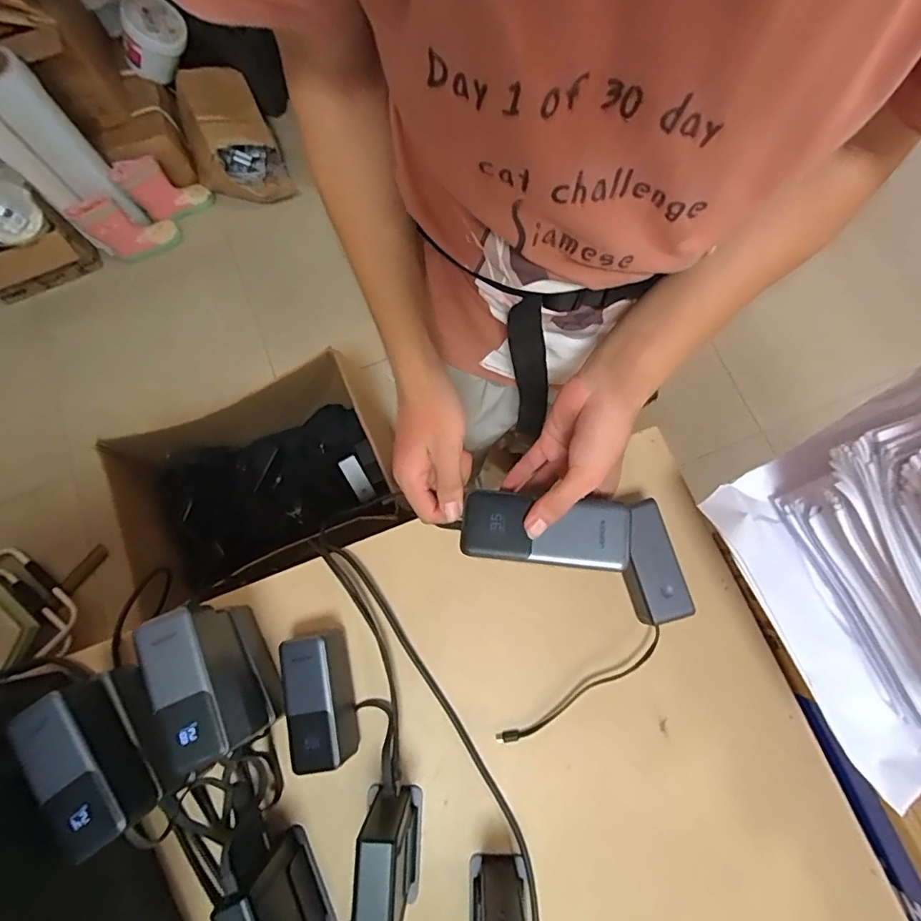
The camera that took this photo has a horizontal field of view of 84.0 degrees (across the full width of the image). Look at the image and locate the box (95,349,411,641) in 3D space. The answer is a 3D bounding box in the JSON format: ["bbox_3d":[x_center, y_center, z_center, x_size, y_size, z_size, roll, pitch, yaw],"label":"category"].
[{"bbox_3d":[-0.442,0.074,1.207,0.547,0.347,0.388,-21,77,-4],"label":"box"}]

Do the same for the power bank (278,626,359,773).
[{"bbox_3d":[-0.150,0.252,0.544,0.056,0.059,0.128,-12,76,-2],"label":"power bank"}]

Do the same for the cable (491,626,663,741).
[{"bbox_3d":[0.133,0.249,0.551,0.208,0.026,0.026,-33,78,-7],"label":"cable"}]

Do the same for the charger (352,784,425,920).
[{"bbox_3d":[-0.069,0.386,0.477,0.057,0.118,0.122,-2,76,0],"label":"charger"}]

